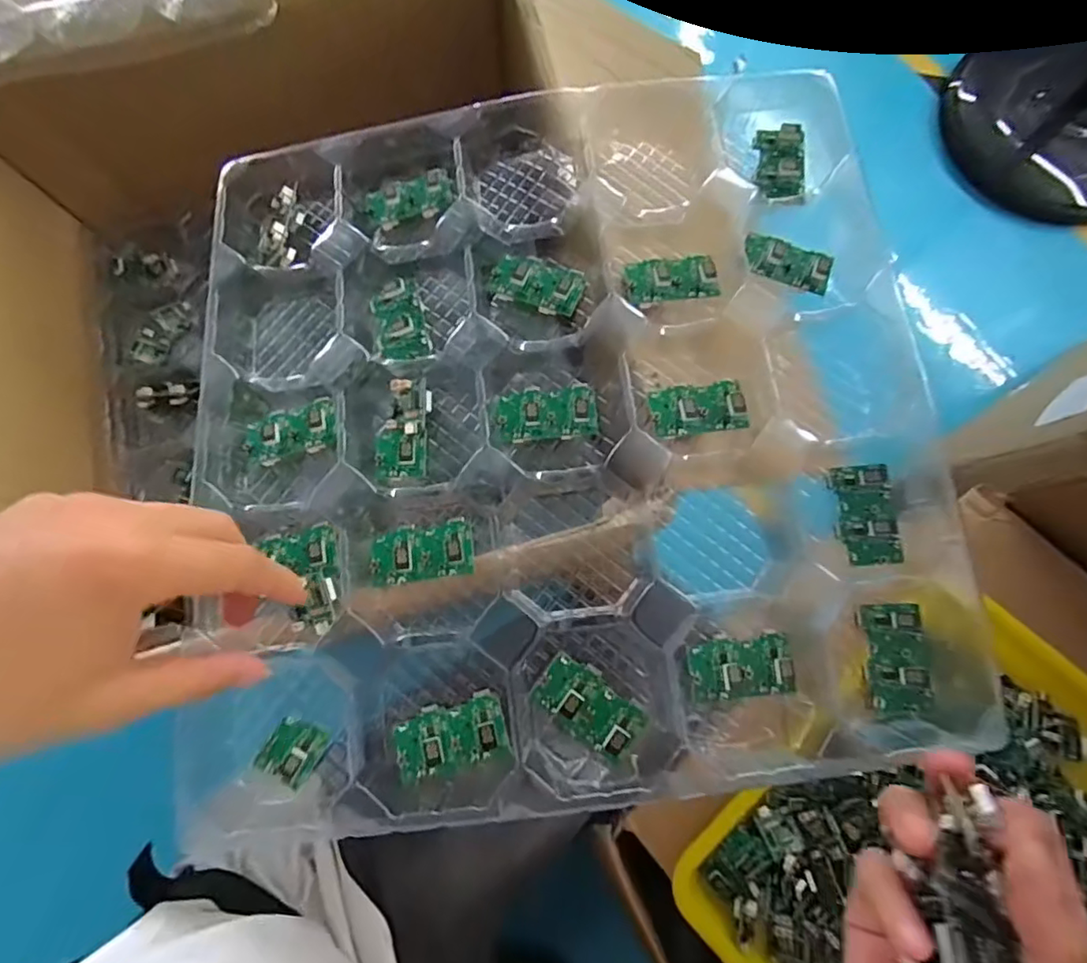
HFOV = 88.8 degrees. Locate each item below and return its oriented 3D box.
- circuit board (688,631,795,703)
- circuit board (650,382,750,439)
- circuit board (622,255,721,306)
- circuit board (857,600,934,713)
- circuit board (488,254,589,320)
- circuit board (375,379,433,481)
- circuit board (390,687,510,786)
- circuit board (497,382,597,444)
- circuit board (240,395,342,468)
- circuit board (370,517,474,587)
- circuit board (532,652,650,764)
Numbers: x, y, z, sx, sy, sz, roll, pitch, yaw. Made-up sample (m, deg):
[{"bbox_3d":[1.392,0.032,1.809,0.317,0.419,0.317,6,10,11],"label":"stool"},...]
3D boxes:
[{"bbox_3d":[0.105,0.098,0.292,0.055,0.014,0.030,-5,78,-1],"label":"circuit board"},{"bbox_3d":[0.089,-0.043,0.319,0.053,0.017,0.029,-10,78,-2],"label":"circuit board"},{"bbox_3d":[0.077,-0.125,0.337,0.056,0.012,0.029,-9,78,-2],"label":"circuit board"},{"bbox_3d":[0.190,0.094,0.297,0.031,0.015,0.056,0,78,0],"label":"circuit board"},{"bbox_3d":[-0.004,-0.124,0.338,0.057,0.016,0.033,14,78,3],"label":"circuit board"},{"bbox_3d":[-0.083,-0.031,0.324,0.029,0.012,0.058,2,78,0],"label":"circuit board"},{"bbox_3d":[-0.048,0.134,0.287,0.058,0.015,0.037,-15,78,-3],"label":"circuit board"},{"bbox_3d":[0.002,-0.041,0.321,0.058,0.017,0.031,-5,78,-1],"label":"circuit board"},{"bbox_3d":[-0.151,-0.031,0.331,0.054,0.018,0.033,-16,78,-3],"label":"circuit board"},{"bbox_3d":[-0.068,0.039,0.307,0.056,0.016,0.030,-8,78,-2],"label":"circuit board"},{"bbox_3d":[0.024,0.118,0.288,0.058,0.016,0.033,36,80,7],"label":"circuit board"}]

